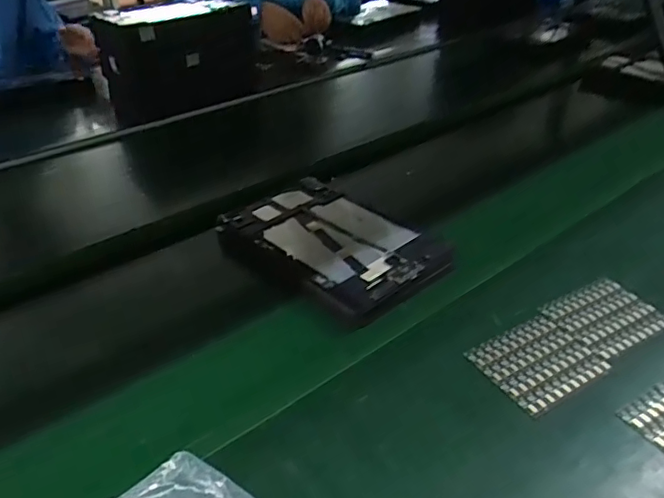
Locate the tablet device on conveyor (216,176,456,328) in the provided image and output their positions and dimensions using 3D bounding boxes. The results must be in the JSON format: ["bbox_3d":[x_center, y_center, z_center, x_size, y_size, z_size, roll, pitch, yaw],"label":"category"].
[{"bbox_3d":[0.000,-0.015,0.637,0.159,0.014,0.244,-27,43,-33],"label":"tablet device on conveyor"}]

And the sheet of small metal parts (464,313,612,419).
[{"bbox_3d":[0.182,0.099,0.497,0.099,0.004,0.080,-20,37,-25],"label":"sheet of small metal parts"}]

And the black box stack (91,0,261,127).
[{"bbox_3d":[-0.279,-0.355,1.024,0.153,0.154,0.238,26,42,36],"label":"black box stack"}]

